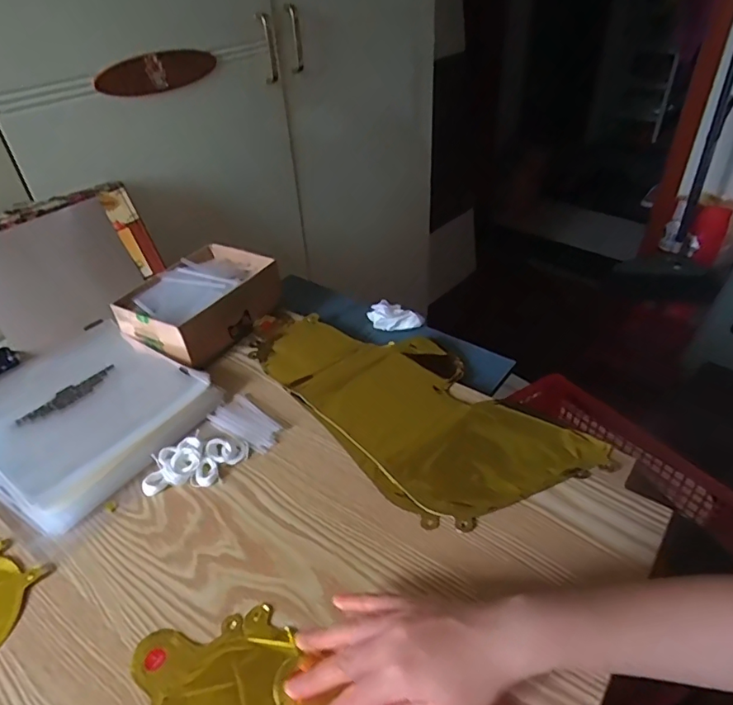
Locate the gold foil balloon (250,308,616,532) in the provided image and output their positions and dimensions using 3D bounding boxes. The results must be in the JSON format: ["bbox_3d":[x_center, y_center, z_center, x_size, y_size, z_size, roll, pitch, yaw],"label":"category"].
[{"bbox_3d":[0.030,0.038,0.590,0.194,0.013,0.411,-30,46,-29],"label":"gold foil balloon"}]

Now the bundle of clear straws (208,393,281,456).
[{"bbox_3d":[-0.128,0.078,0.567,0.085,0.007,0.046,26,48,32],"label":"bundle of clear straws"}]

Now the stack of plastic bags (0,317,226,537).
[{"bbox_3d":[-0.326,0.058,0.580,0.256,0.032,0.214,22,45,28],"label":"stack of plastic bags"}]

